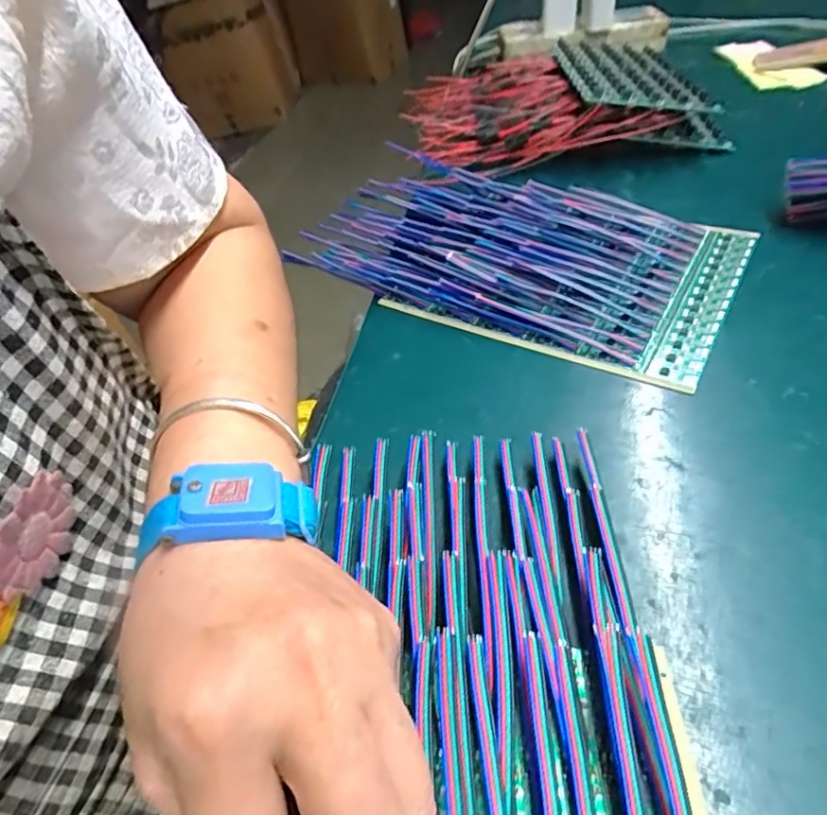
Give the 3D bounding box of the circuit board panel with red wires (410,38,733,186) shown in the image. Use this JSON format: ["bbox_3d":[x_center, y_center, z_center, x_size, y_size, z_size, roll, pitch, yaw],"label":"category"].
[{"bbox_3d":[0.124,-0.289,0.539,0.261,0.045,0.219,-5,44,2],"label":"circuit board panel with red wires"}]

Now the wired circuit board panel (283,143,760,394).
[{"bbox_3d":[0.065,-0.112,0.399,0.283,0.017,0.168,22,52,27],"label":"wired circuit board panel"}]

